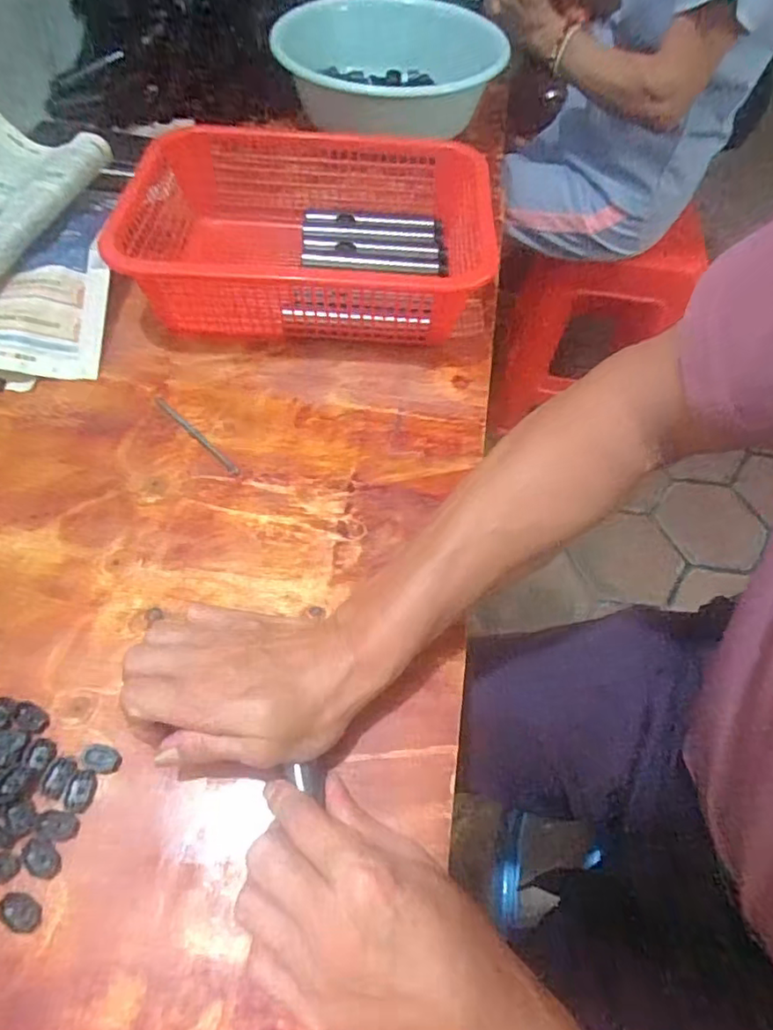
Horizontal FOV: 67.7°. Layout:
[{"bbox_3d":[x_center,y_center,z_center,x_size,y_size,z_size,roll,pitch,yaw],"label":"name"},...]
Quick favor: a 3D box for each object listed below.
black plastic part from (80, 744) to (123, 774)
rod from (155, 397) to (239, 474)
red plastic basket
[{"bbox_3d":[-0.169,0.143,0.339,0.023,0.006,0.015,12,55,5],"label":"black plastic part"},{"bbox_3d":[-0.160,-0.068,0.485,0.007,0.007,0.110,-38,66,-26],"label":"rod"},{"bbox_3d":[-0.079,-0.266,0.567,0.318,0.109,0.234,1,55,-3],"label":"red plastic basket"}]

